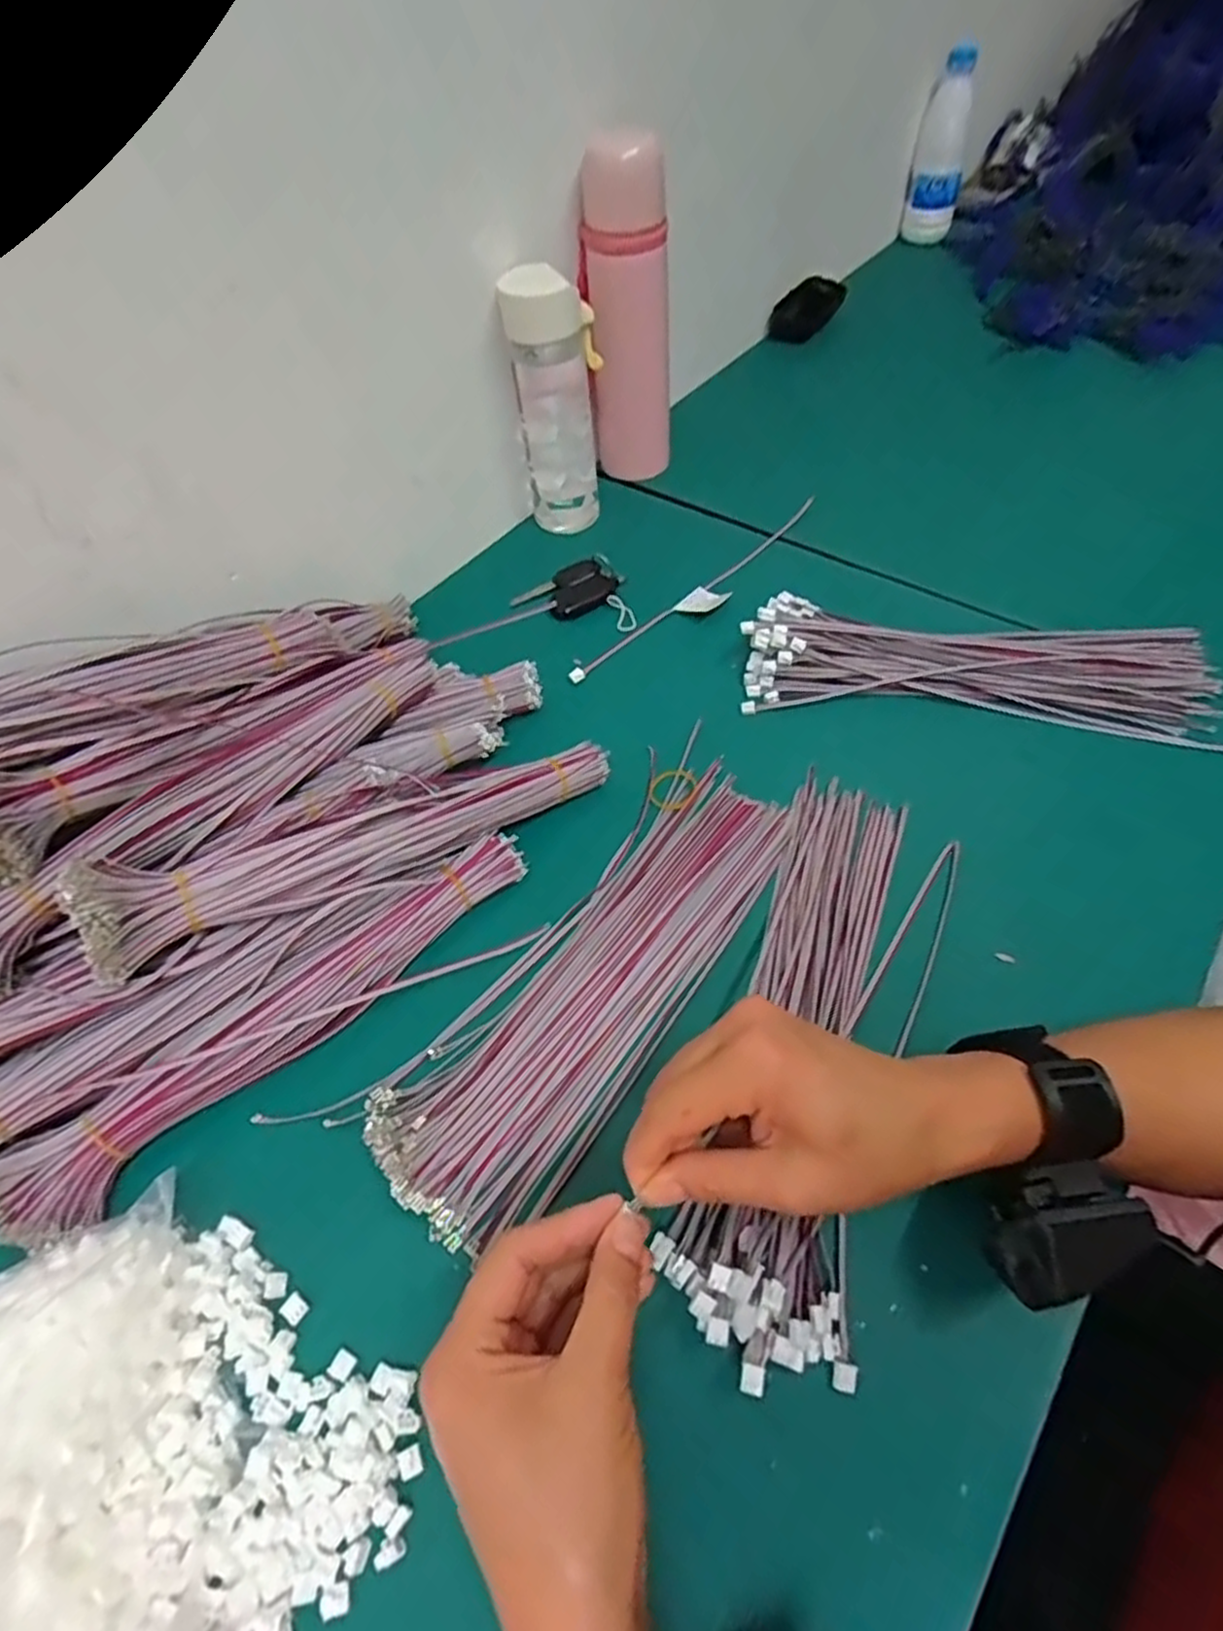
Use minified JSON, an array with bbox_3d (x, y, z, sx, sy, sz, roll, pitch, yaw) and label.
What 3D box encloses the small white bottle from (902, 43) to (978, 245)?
[{"bbox_3d":[0.407,-0.818,0.896,0.062,0.173,0.072,14,56,11],"label":"small white bottle"}]

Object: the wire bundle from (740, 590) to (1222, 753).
[{"bbox_3d":[0.254,-0.107,0.516,0.314,0.039,0.105,8,55,7],"label":"wire bundle"}]

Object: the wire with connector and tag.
[{"bbox_3d":[0.077,-0.182,0.594,0.280,0.009,0.041,-36,61,-22],"label":"wire with connector and tag"}]

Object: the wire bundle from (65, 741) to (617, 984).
[{"bbox_3d":[-0.129,0.009,0.410,0.288,0.035,0.046,-20,55,-29],"label":"wire bundle"}]

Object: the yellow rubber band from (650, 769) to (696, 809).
[{"bbox_3d":[0.040,-0.017,0.483,0.029,0.005,0.033,30,61,21],"label":"yellow rubber band"}]

